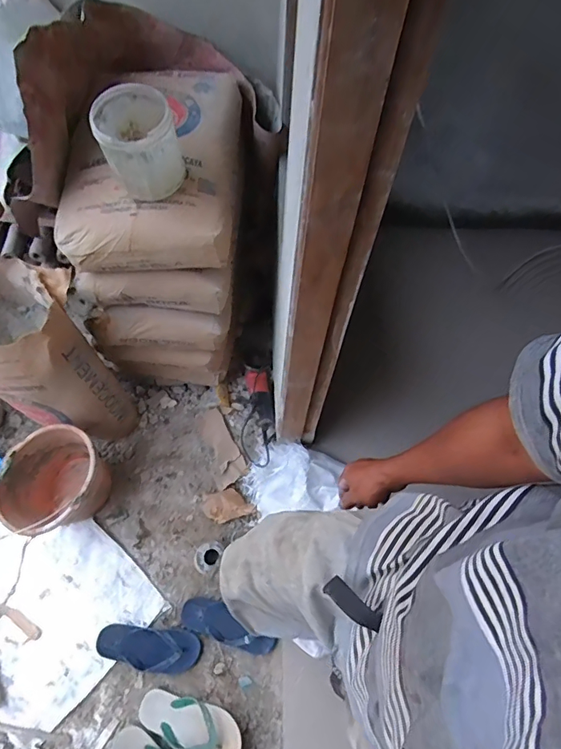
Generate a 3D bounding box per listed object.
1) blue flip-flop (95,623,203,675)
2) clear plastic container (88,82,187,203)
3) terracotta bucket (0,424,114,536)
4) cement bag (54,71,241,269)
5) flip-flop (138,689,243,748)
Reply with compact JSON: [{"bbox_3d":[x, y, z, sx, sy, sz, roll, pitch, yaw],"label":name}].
[{"bbox_3d":[-0.328,0.692,1.166,0.254,0.052,0.101,6,63,0],"label":"blue flip-flop"},{"bbox_3d":[-0.265,-0.430,0.879,0.139,0.153,0.135,-17,65,-11],"label":"clear plastic container"},{"bbox_3d":[-0.613,0.300,1.269,0.248,0.200,0.276,32,66,13],"label":"terracotta bucket"},{"bbox_3d":[-0.285,-0.490,1.055,0.356,0.118,0.521,3,63,-1],"label":"cement bag"},{"bbox_3d":[-0.215,0.833,1.101,0.256,0.062,0.103,17,63,6],"label":"flip-flop"}]

